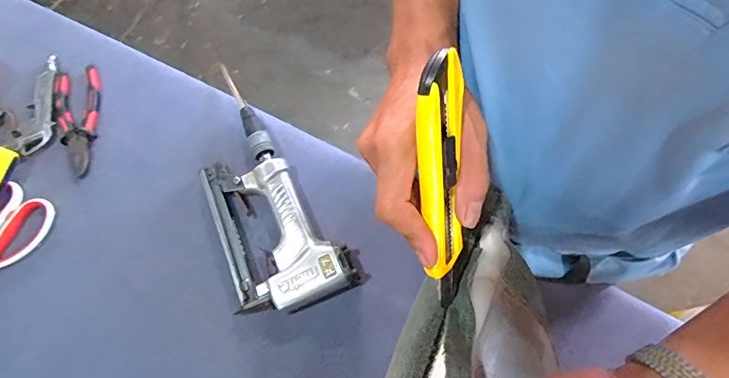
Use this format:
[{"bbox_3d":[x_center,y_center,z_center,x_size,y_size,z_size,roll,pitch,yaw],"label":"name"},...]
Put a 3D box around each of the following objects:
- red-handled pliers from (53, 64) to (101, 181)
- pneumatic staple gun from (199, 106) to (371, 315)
[{"bbox_3d":[-0.364,-0.087,0.583,0.057,0.018,0.148,-11,72,-2],"label":"red-handled pliers"},{"bbox_3d":[-0.112,0.025,0.530,0.129,0.040,0.240,-28,73,-7],"label":"pneumatic staple gun"}]

